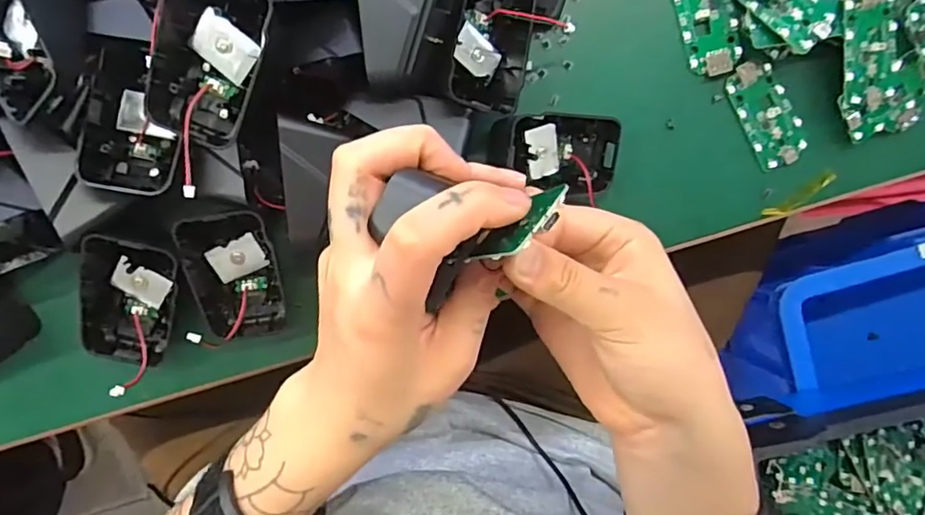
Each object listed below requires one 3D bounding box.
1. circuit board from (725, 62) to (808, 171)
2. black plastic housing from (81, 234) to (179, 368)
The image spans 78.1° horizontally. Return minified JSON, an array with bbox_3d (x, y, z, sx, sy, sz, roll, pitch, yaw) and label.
[{"bbox_3d":[0.177,-0.083,0.330,0.031,0.005,0.061,-29,95,-3],"label":"circuit board"},{"bbox_3d":[-0.171,0.022,0.292,0.045,0.027,0.071,15,108,-21],"label":"black plastic housing"}]

